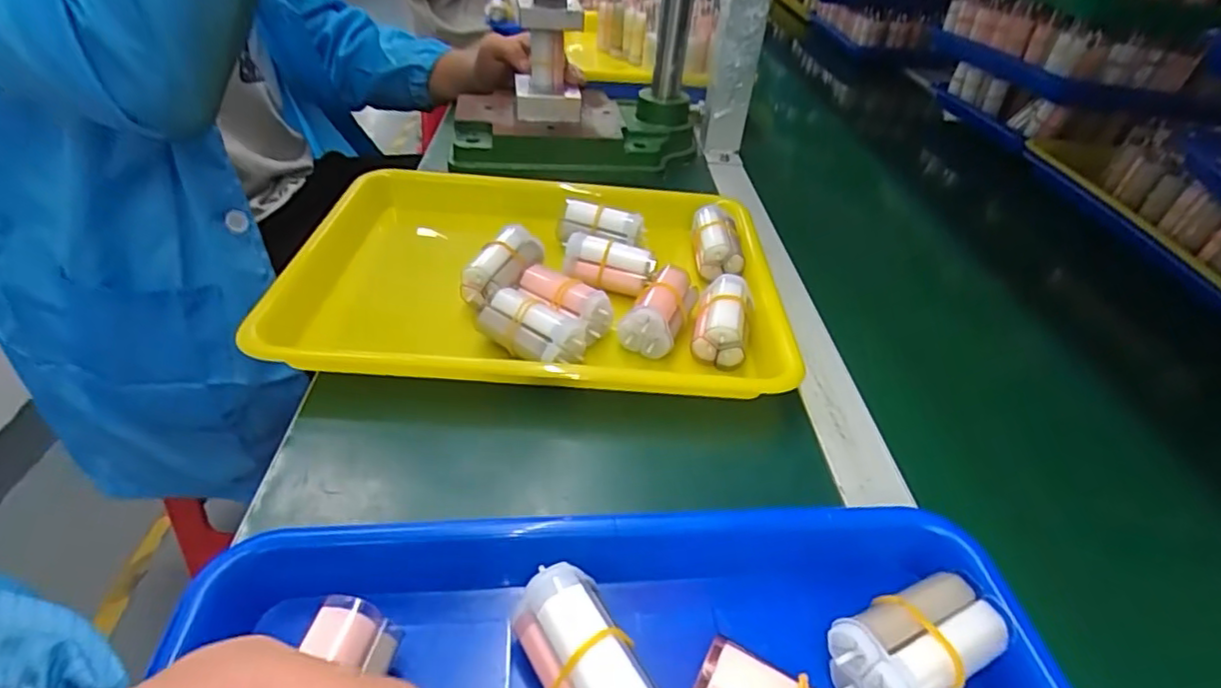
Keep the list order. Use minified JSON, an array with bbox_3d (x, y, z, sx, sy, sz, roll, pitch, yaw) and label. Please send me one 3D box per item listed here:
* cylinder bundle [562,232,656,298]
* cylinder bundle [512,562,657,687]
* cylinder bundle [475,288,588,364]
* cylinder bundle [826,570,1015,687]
[{"bbox_3d":[-0.002,-0.059,0.445,0.066,0.034,0.027,17,40,13],"label":"cylinder bundle"},{"bbox_3d":[-0.011,0.118,0.224,0.030,0.036,0.064,-20,46,-28],"label":"cylinder bundle"},{"bbox_3d":[-0.050,-0.010,0.374,0.069,0.027,0.032,31,46,28],"label":"cylinder bundle"},{"bbox_3d":[0.120,0.116,0.234,0.072,0.024,0.036,-14,43,-23],"label":"cylinder bundle"}]

